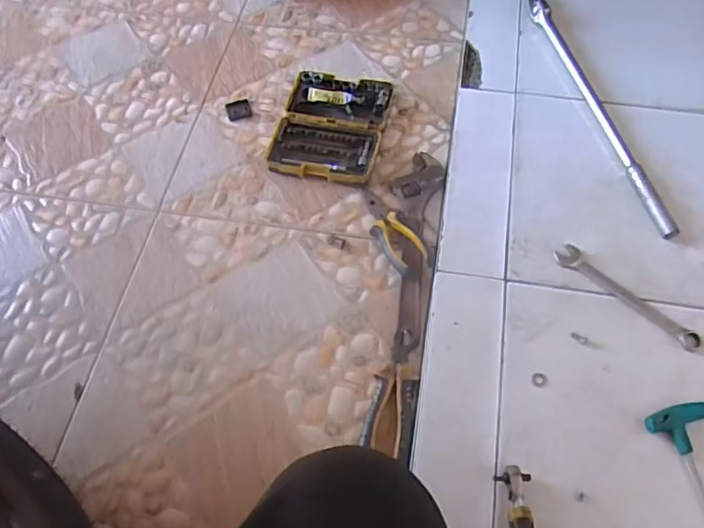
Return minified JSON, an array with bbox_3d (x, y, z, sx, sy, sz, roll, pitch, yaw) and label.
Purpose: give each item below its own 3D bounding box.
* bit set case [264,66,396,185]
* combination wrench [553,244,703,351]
[{"bbox_3d":[-0.030,-0.201,0.848,0.151,0.029,0.188,11,62,9],"label":"bit set case"},{"bbox_3d":[0.303,0.036,0.634,0.031,0.006,0.173,-40,66,-19],"label":"combination wrench"}]

